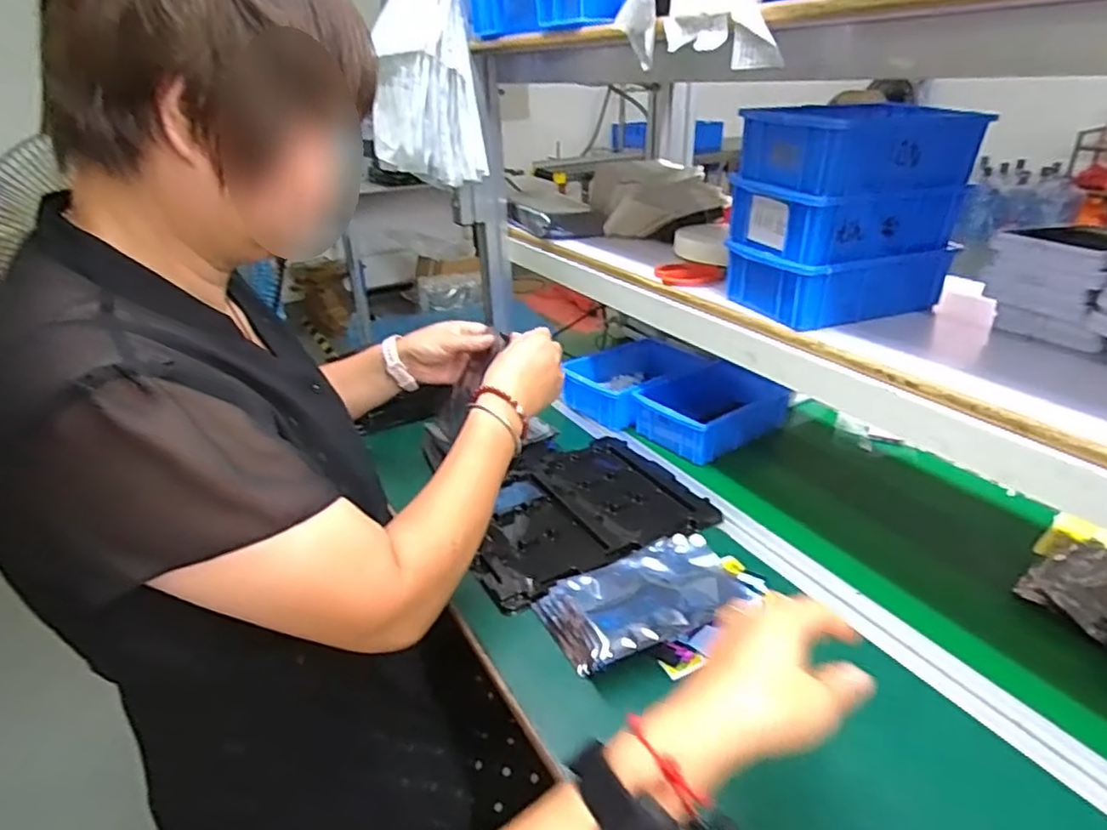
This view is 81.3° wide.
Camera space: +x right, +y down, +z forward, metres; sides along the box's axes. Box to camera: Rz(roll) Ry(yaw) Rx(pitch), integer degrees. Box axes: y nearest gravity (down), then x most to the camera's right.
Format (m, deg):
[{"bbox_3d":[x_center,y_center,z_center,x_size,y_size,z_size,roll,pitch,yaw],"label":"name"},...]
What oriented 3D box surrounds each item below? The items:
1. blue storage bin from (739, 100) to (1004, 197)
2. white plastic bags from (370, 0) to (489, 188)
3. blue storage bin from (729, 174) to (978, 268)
[{"bbox_3d":[0.285,-0.251,0.605,0.176,0.063,0.115,-12,29,-19],"label":"blue storage bin"},{"bbox_3d":[-0.178,-0.476,0.877,0.122,0.275,0.184,-12,29,-19],"label":"white plastic bags"},{"bbox_3d":[0.283,-0.197,0.634,0.179,0.062,0.121,-12,29,-19],"label":"blue storage bin"}]

